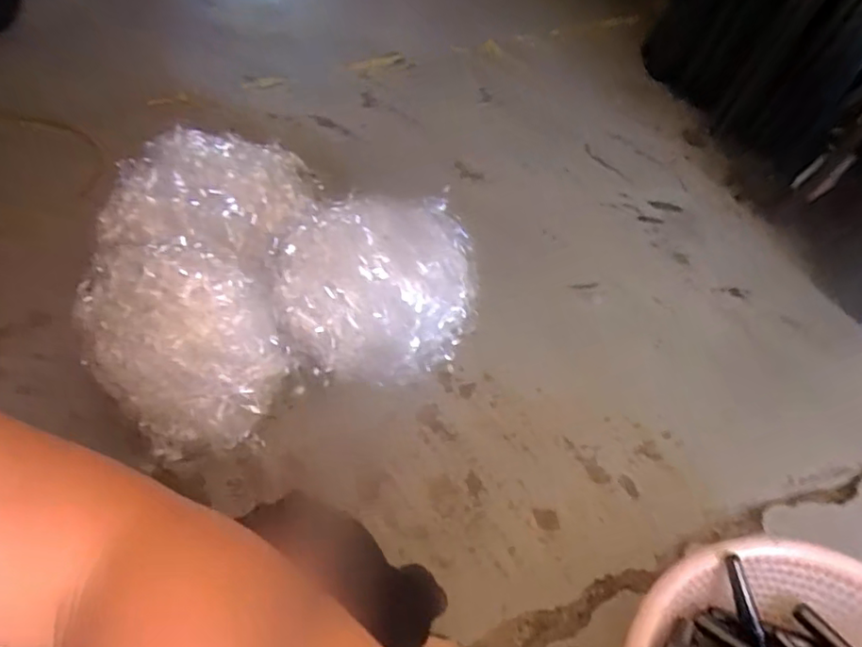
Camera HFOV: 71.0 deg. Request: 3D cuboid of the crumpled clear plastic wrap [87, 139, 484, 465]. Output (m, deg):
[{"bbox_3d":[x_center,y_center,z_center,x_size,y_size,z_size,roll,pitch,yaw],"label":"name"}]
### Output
[{"bbox_3d":[-0.217,-0.091,0.923,0.498,0.232,0.451,-14,53,-16],"label":"crumpled clear plastic wrap"}]

